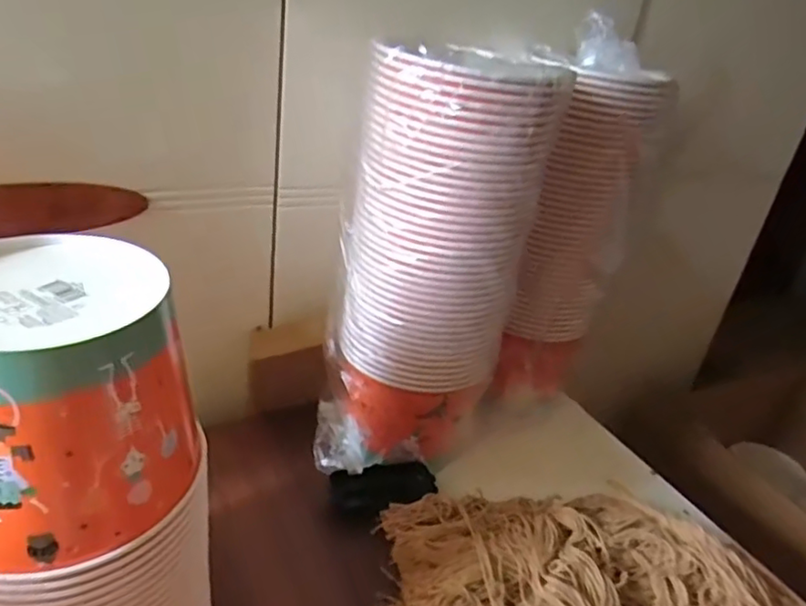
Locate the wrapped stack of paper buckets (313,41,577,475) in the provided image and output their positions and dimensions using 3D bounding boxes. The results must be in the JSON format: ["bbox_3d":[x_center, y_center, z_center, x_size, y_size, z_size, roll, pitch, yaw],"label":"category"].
[{"bbox_3d":[0.022,-0.016,0.600,0.142,0.425,0.157,-17,37,-41],"label":"wrapped stack of paper buckets"}]

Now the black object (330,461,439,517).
[{"bbox_3d":[-0.021,0.188,0.634,0.103,0.024,0.050,-1,30,-18],"label":"black object"}]

